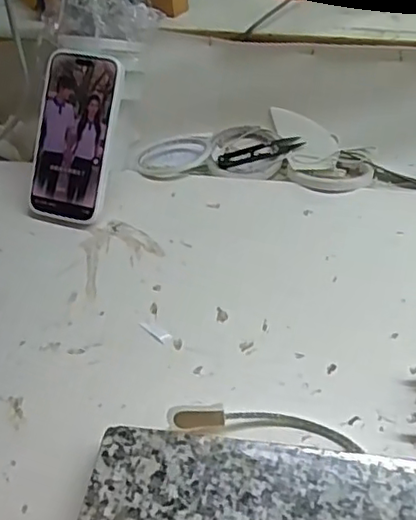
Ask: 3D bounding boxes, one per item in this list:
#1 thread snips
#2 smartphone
[{"bbox_3d":[0.061,-0.124,0.703,0.103,0.010,0.021,-16,47,-9],"label":"thread snips"},{"bbox_3d":[-0.134,-0.123,0.624,0.081,0.171,0.014,14,8,18],"label":"smartphone"}]

